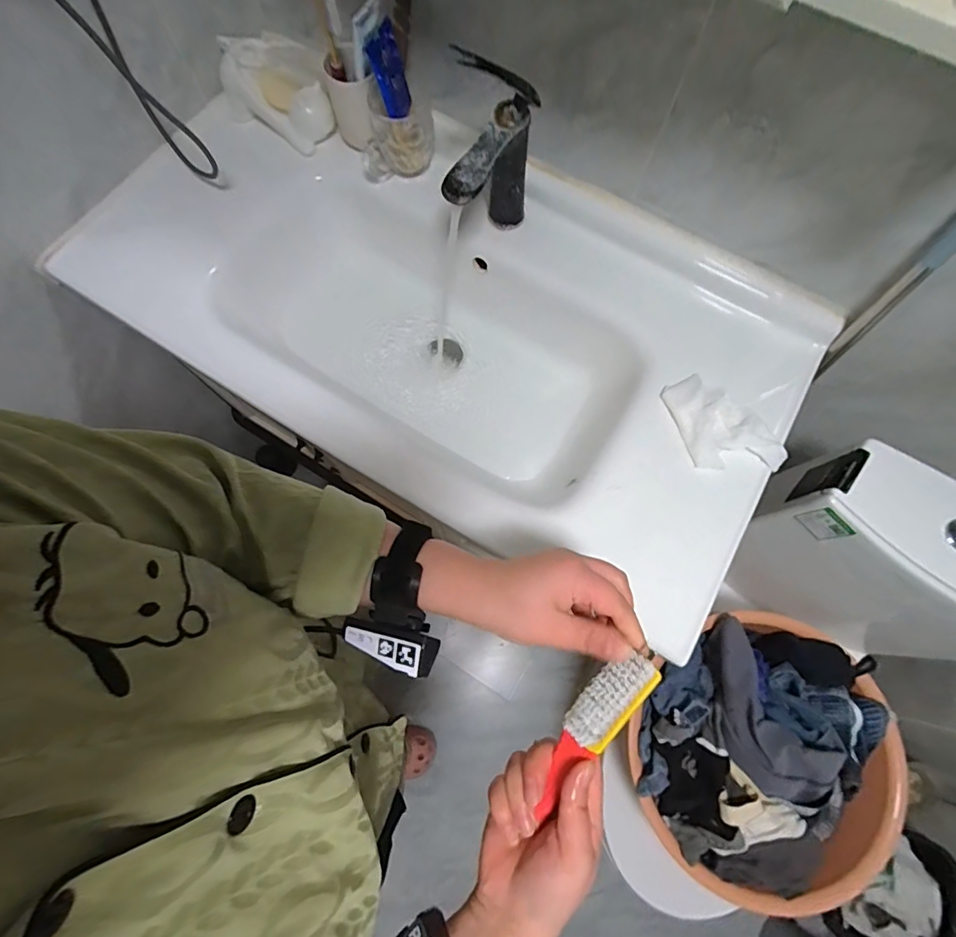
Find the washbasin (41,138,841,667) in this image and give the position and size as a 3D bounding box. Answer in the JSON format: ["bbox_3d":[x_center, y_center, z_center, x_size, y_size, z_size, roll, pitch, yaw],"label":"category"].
[{"bbox_3d":[-0.066,-0.186,0.667,0.924,0.175,0.471,27,73,8],"label":"washbasin"}]

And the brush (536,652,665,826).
[{"bbox_3d":[0.077,0.185,0.332,0.036,0.022,0.129,35,99,10],"label":"brush"}]

